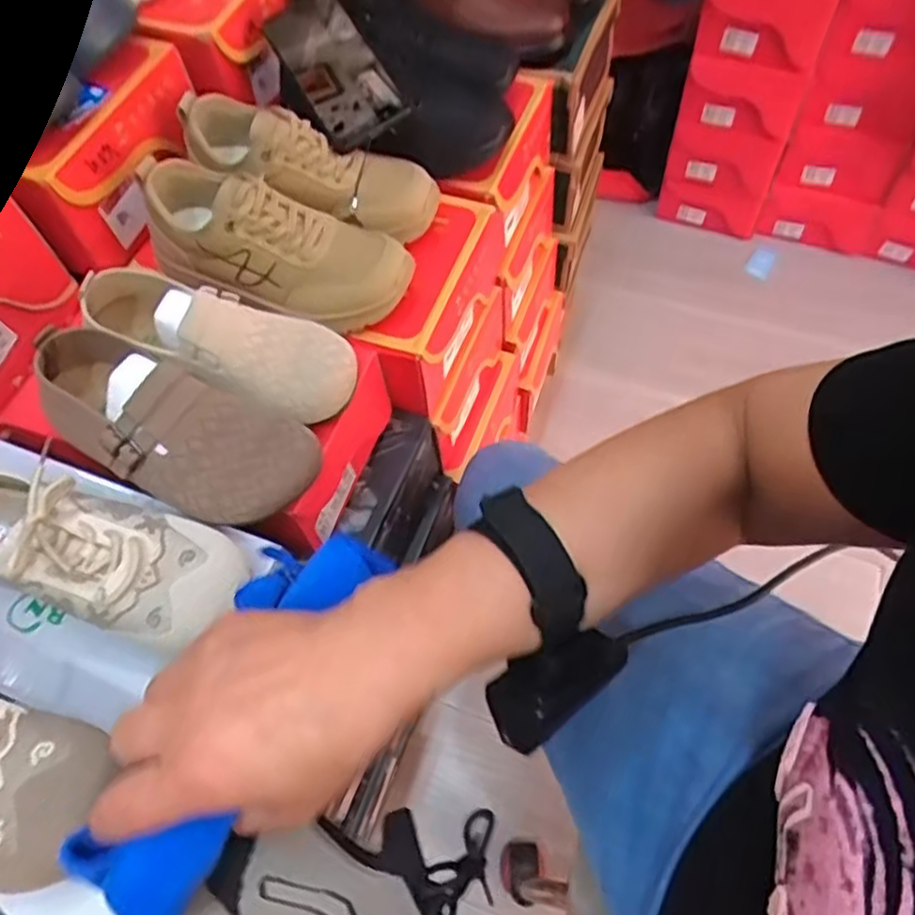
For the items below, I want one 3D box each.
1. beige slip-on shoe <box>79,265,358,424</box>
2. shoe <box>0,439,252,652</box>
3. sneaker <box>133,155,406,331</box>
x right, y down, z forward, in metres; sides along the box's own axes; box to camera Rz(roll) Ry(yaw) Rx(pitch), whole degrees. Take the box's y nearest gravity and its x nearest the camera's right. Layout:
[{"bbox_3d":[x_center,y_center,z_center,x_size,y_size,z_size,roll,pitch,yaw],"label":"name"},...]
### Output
[{"bbox_3d":[-0.187,-0.102,0.557,0.229,0.061,0.083,18,62,13],"label":"beige slip-on shoe"},{"bbox_3d":[-0.253,0.050,0.462,0.221,0.071,0.081,15,61,12],"label":"shoe"},{"bbox_3d":[-0.152,-0.180,0.599,0.217,0.088,0.093,20,62,14],"label":"sneaker"}]

